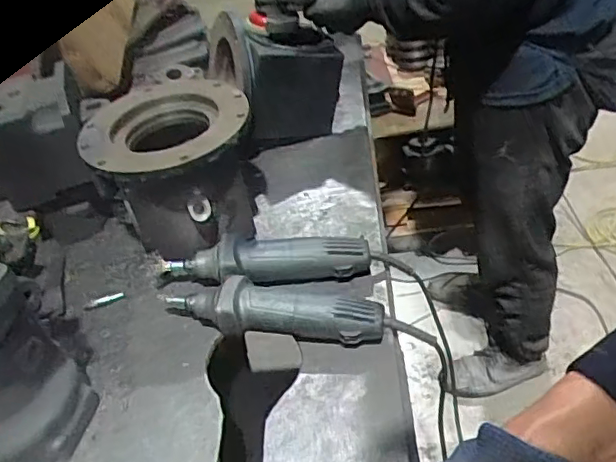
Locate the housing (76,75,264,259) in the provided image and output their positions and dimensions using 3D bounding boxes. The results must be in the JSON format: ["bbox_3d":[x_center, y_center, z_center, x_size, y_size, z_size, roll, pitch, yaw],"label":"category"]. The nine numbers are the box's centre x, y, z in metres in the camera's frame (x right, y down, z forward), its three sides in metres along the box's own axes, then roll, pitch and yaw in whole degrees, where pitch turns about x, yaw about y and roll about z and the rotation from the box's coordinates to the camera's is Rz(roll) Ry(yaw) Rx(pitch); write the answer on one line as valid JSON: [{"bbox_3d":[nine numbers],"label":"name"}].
[{"bbox_3d":[-0.184,-0.078,0.834,0.213,0.190,0.208,-10,40,0],"label":"housing"}]

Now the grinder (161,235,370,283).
[{"bbox_3d":[-0.058,0.049,0.772,0.278,0.069,0.060,-9,40,1],"label":"grinder"}]

